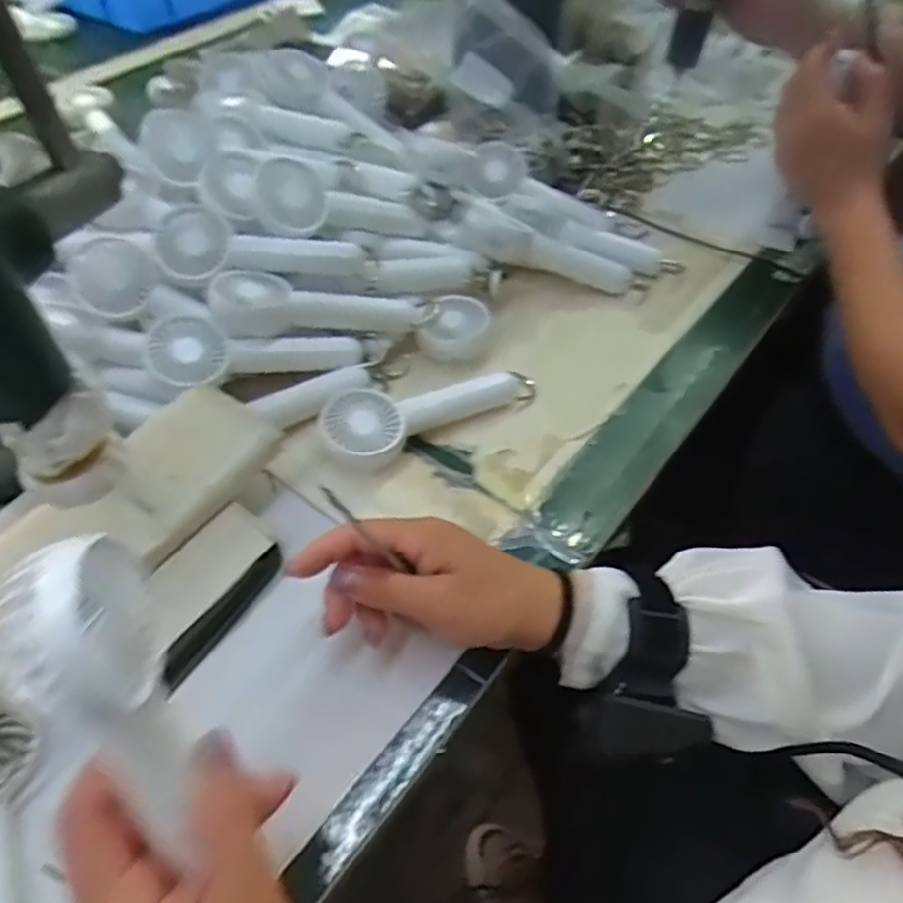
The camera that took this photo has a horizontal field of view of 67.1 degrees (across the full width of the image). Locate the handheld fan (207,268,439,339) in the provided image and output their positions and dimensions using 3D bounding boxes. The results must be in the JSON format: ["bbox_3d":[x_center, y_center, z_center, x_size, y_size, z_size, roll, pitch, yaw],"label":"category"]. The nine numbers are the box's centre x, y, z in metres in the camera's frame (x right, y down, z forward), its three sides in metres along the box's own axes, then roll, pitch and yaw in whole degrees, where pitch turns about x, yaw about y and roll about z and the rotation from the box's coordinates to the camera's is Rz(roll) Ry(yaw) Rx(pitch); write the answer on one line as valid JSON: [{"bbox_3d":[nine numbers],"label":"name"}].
[{"bbox_3d":[-0.094,-0.110,0.508,0.160,0.026,0.049,1,49,-20],"label":"handheld fan"}]

